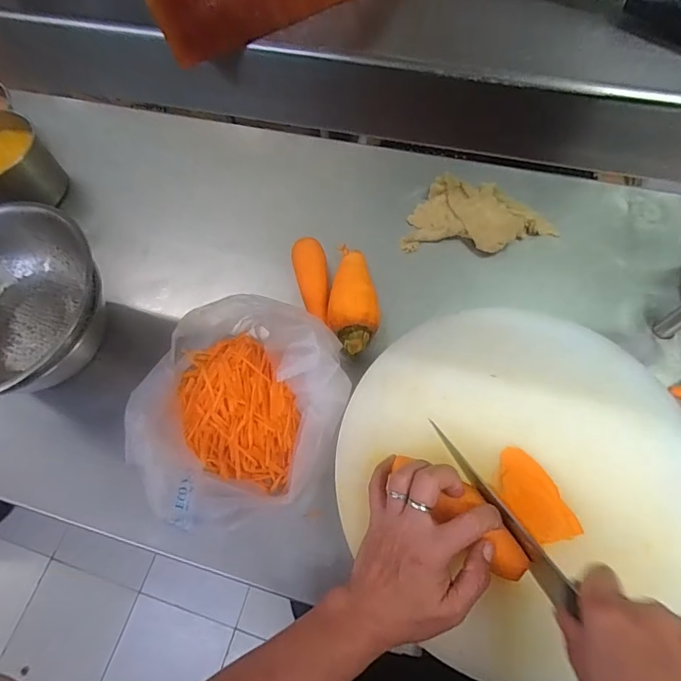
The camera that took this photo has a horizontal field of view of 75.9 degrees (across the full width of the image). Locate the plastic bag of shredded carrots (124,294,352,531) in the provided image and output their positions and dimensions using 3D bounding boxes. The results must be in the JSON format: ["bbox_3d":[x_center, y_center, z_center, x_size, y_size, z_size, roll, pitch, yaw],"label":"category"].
[{"bbox_3d":[-0.116,0.080,0.512,0.224,0.107,0.258,19,68,12],"label":"plastic bag of shredded carrots"}]

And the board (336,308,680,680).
[{"bbox_3d":[0.173,0.122,0.437,0.336,0.040,0.328,-1,65,3],"label":"board"}]

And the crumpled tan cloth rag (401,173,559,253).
[{"bbox_3d":[0.215,-0.194,0.679,0.216,0.029,0.125,5,66,6],"label":"crumpled tan cloth rag"}]

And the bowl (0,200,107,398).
[{"bbox_3d":[-0.426,-0.034,0.578,0.235,0.122,0.244,-1,65,3],"label":"bowl"}]

